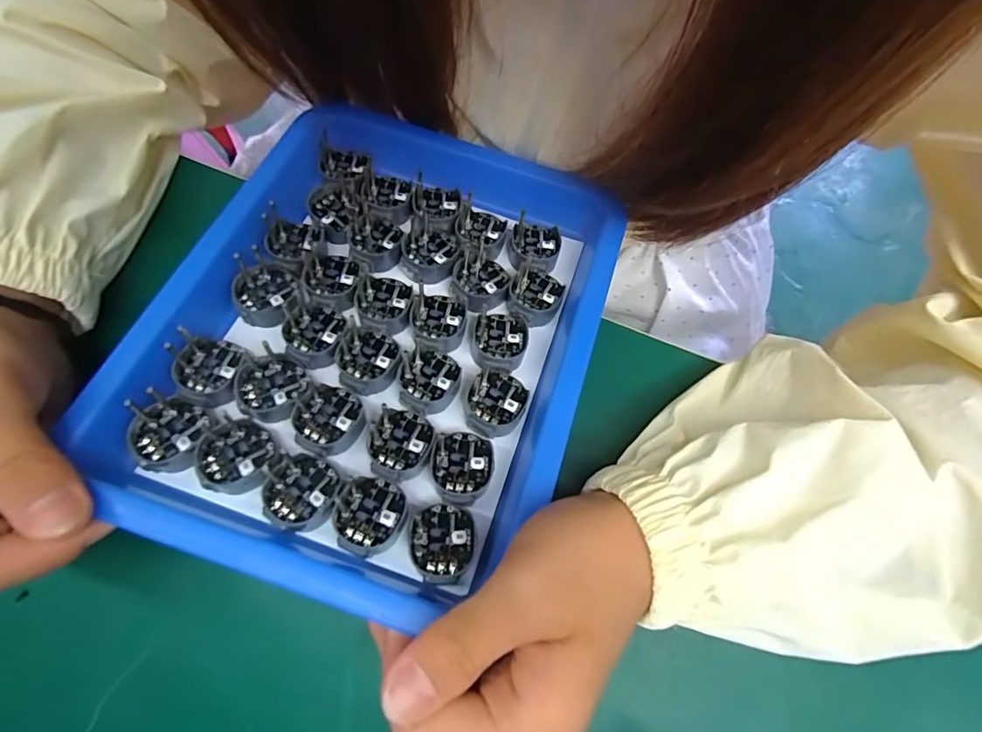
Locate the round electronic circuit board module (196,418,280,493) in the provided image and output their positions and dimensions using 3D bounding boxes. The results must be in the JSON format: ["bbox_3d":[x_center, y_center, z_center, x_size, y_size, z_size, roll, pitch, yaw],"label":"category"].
[{"bbox_3d":[-0.099,0.035,0.199,0.026,0.010,0.027,0,77,-1],"label":"round electronic circuit board module"}]

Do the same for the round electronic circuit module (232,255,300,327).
[{"bbox_3d":[-0.103,-0.033,0.232,0.026,0.009,0.030,4,77,0],"label":"round electronic circuit module"}]

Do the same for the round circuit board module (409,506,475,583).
[{"bbox_3d":[-0.019,0.067,0.193,0.024,0.009,0.028,4,61,-1],"label":"round circuit board module"}]

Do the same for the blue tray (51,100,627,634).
[{"bbox_3d":[-0.046,-0.022,0.229,0.173,0.026,0.222,20,64,2],"label":"blue tray"}]

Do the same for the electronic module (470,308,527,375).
[{"bbox_3d":[0.003,-0.011,0.235,0.025,0.010,0.028,19,78,3],"label":"electronic module"}]

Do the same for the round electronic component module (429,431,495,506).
[{"bbox_3d":[-0.012,0.040,0.206,0.025,0.005,0.027,0,77,-1],"label":"round electronic component module"}]

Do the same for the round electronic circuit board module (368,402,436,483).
[{"bbox_3d":[-0.037,0.031,0.208,0.025,0.006,0.029,7,77,1],"label":"round electronic circuit board module"}]

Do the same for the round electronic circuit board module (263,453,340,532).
[{"bbox_3d":[-0.072,0.048,0.196,0.027,0.010,0.027,0,77,-1],"label":"round electronic circuit board module"}]

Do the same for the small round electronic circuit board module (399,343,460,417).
[{"bbox_3d":[-0.027,0.006,0.224,0.025,0.010,0.030,5,77,0],"label":"small round electronic circuit board module"}]

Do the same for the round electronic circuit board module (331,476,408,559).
[{"bbox_3d":[-0.047,0.057,0.195,0.027,0.009,0.027,2,61,-5],"label":"round electronic circuit board module"}]

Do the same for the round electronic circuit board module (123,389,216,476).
[{"bbox_3d":[-0.127,0.026,0.200,0.027,0.012,0.028,0,77,-1],"label":"round electronic circuit board module"}]

